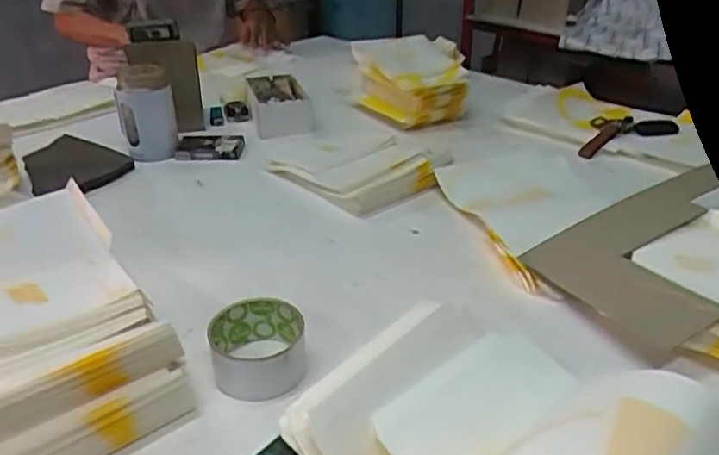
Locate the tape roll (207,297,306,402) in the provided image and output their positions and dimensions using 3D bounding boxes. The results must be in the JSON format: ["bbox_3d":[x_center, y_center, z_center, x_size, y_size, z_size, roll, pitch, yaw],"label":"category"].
[{"bbox_3d":[-0.087,0.103,0.532,0.078,0.044,0.078,-4,30,-5],"label":"tape roll"}]

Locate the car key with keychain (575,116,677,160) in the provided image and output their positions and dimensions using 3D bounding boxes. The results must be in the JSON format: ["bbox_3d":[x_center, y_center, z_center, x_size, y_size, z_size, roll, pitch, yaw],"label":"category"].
[{"bbox_3d":[0.408,-0.155,0.981,0.195,0.015,0.098,-16,33,-24],"label":"car key with keychain"}]

